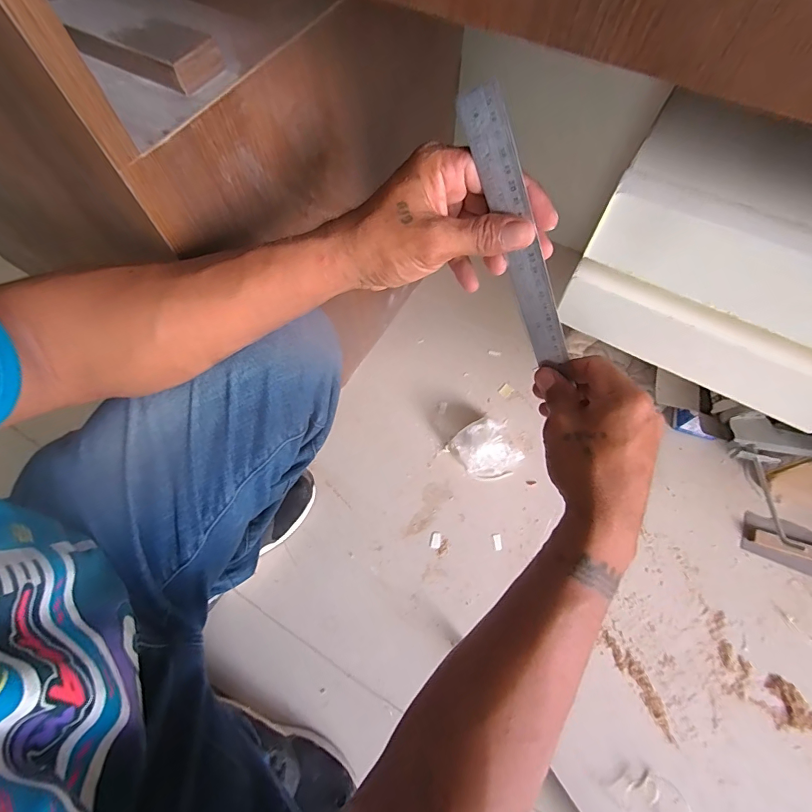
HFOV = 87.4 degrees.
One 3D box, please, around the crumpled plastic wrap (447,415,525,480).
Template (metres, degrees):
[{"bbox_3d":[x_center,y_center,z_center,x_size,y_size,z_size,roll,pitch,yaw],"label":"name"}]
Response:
[{"bbox_3d":[0.134,0.071,0.691,0.094,0.048,0.095,-26,68,-12],"label":"crumpled plastic wrap"}]

